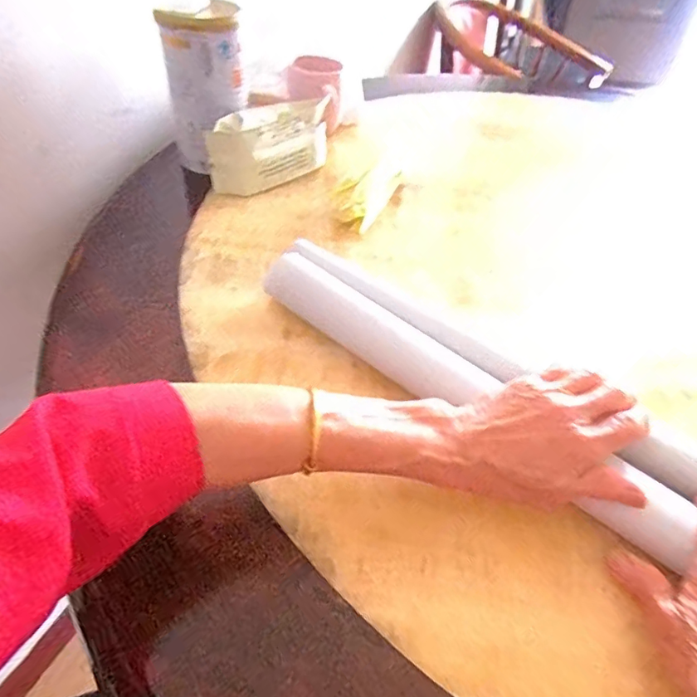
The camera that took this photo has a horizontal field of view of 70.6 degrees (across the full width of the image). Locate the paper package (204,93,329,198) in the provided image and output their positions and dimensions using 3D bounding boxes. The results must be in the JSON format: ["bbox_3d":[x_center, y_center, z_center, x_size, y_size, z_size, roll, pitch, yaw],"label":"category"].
[{"bbox_3d":[-0.094,-0.263,0.634,0.054,0.082,0.193,30,50,22],"label":"paper package"}]

